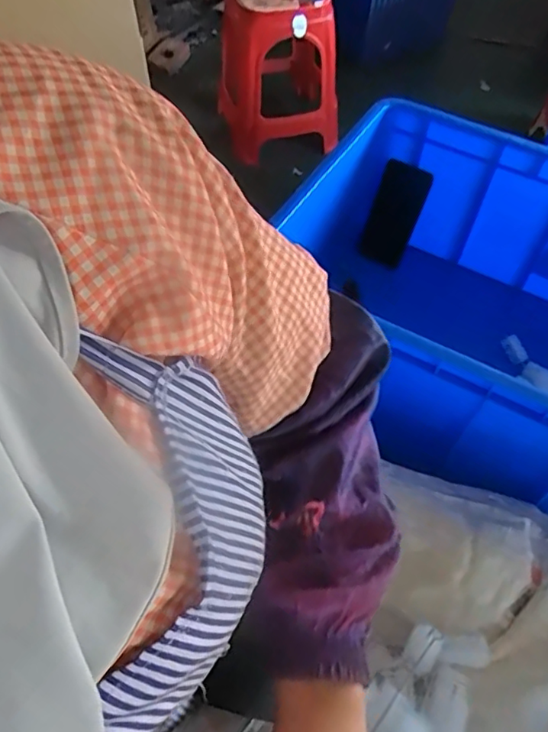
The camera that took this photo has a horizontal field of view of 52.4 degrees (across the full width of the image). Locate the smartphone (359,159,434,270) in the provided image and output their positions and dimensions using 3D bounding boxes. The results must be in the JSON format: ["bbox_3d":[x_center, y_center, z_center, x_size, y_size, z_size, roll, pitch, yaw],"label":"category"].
[{"bbox_3d":[0.203,-0.255,0.947,0.077,0.171,0.010,27,40,12],"label":"smartphone"}]

